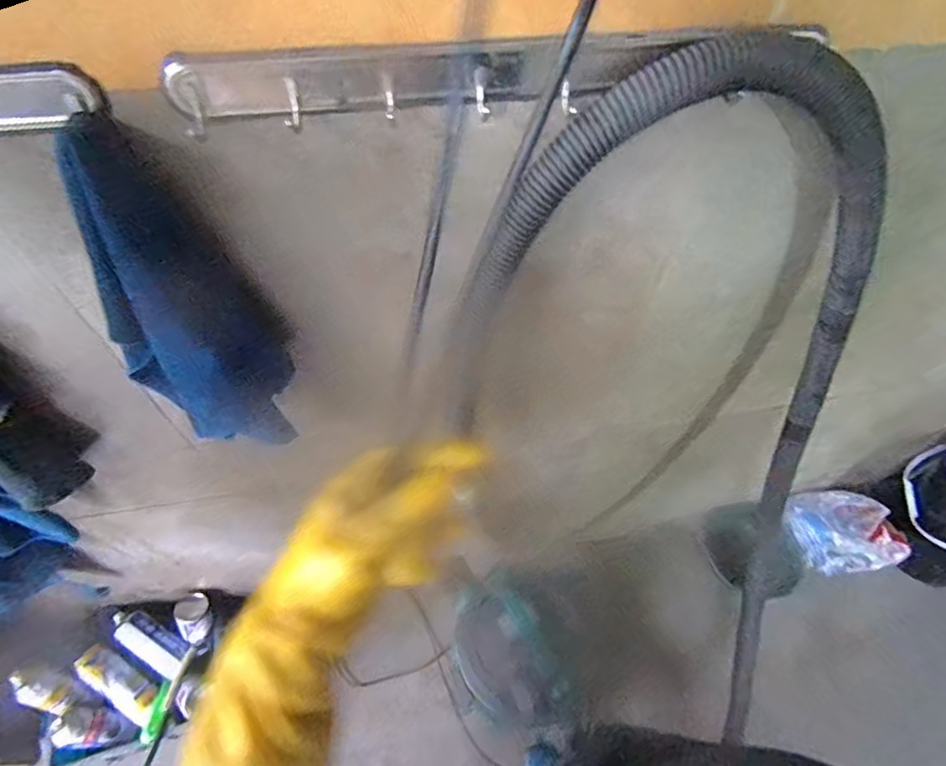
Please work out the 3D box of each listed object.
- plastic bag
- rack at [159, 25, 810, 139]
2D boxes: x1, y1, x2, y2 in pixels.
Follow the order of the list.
[{"bbox_3d":[0.933,0.370,1.284,0.208,0.149,0.183,-4,53,-6],"label":"plastic bag"},{"bbox_3d":[0.017,-0.223,0.368,0.445,0.048,0.020,-7,53,-9],"label":"rack"}]

